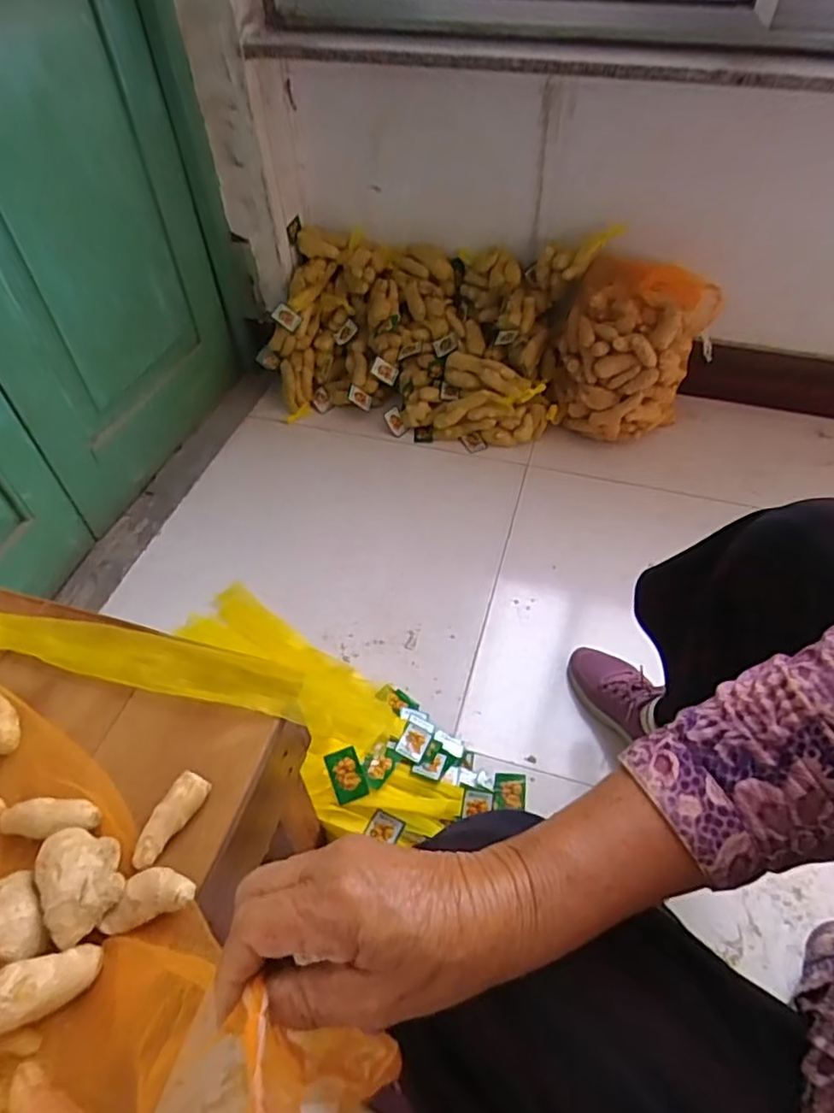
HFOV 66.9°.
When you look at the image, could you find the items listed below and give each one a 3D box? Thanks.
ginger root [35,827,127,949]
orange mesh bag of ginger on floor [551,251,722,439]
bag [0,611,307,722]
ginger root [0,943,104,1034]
[{"bbox_3d":[-0.205,0.193,0.382,0.043,0.028,0.066,-31,57,-22],"label":"ginger root"},{"bbox_3d":[0.463,-0.459,1.383,0.310,0.299,0.315,15,53,13],"label":"orange mesh bag of ginger on floor"},{"bbox_3d":[-0.258,0.078,0.526,0.343,0.013,0.053,10,52,8],"label":"bag"},{"bbox_3d":[-0.202,0.232,0.343,0.027,0.017,0.063,44,19,30],"label":"ginger root"}]

